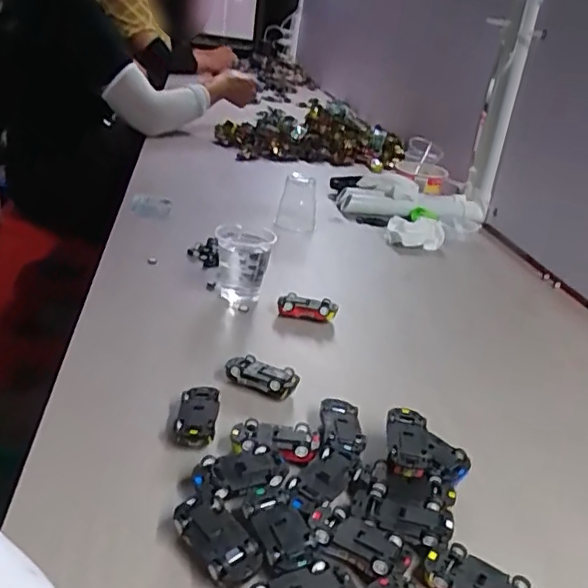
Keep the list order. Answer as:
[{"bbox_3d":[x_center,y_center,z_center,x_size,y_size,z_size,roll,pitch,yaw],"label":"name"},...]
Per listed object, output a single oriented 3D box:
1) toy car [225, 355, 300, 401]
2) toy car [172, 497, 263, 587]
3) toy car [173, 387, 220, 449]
[{"bbox_3d":[-0.028,0.073,0.531,0.064,0.025,0.025,14,27,17],"label":"toy car"},{"bbox_3d":[-0.045,0.149,0.366,0.030,0.020,0.061,-16,33,-37],"label":"toy car"},{"bbox_3d":[-0.074,0.096,0.472,0.030,0.020,0.059,4,26,-2],"label":"toy car"}]

